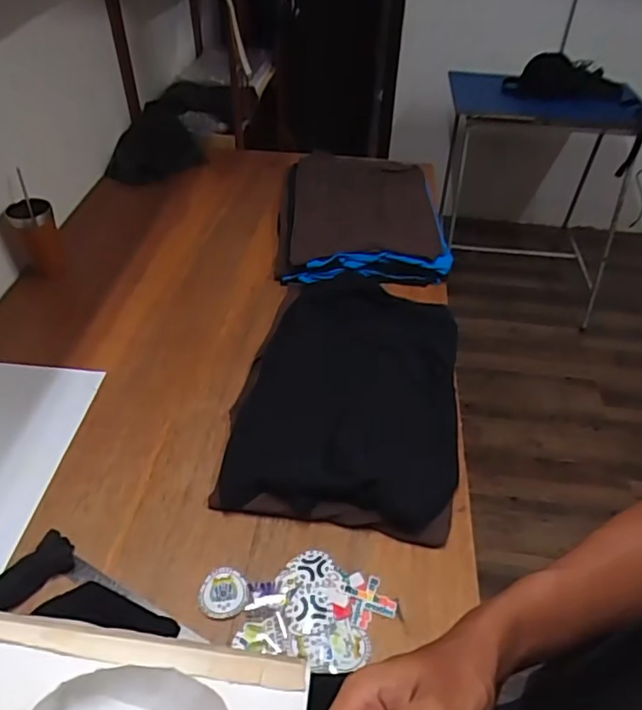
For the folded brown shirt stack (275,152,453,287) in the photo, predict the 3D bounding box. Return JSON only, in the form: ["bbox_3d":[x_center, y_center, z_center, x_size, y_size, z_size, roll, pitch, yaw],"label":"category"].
[{"bbox_3d":[0.093,-0.346,1.389,0.398,0.072,0.551,-1,43,-4],"label":"folded brown shirt stack"}]

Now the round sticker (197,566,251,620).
[{"bbox_3d":[-0.122,0.299,0.729,0.061,0.009,0.060,1,43,-2],"label":"round sticker"}]

